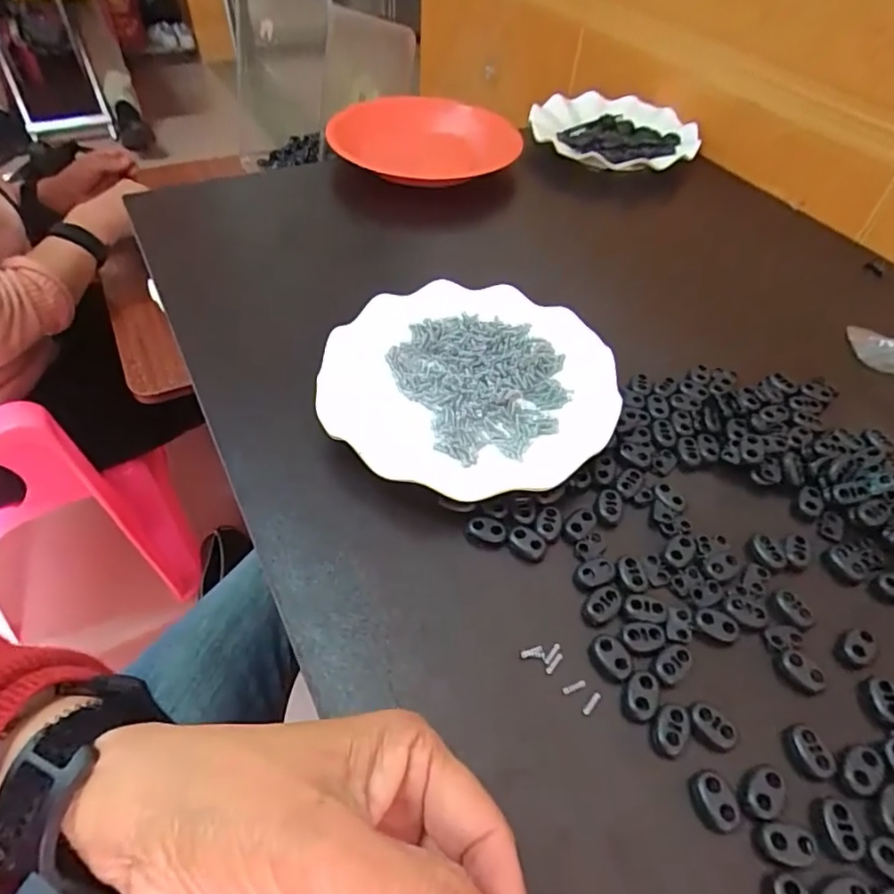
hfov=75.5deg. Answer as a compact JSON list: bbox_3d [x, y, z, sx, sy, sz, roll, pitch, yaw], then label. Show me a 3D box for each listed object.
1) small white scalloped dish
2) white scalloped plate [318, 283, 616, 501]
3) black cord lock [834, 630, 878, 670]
[{"bbox_3d":[0.183,-0.350,0.647,0.176,0.039,0.160,3,50,-1],"label":"small white scalloped dish"},{"bbox_3d":[0.015,-0.043,0.370,0.172,0.016,0.166,1,53,-2],"label":"white scalloped plate"},{"bbox_3d":[0.200,0.099,0.282,0.015,0.014,0.015,-20,54,-19],"label":"black cord lock"}]

